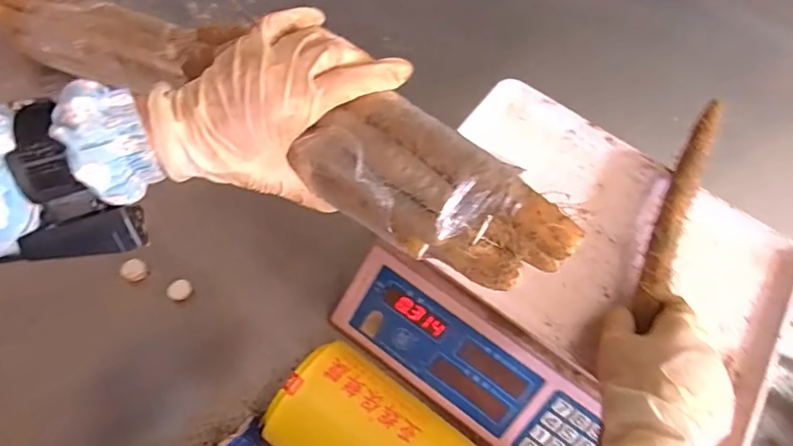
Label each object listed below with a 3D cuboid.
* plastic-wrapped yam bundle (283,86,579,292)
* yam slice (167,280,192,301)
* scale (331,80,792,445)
[{"bbox_3d":[0.023,-0.021,0.323,0.177,0.066,0.067,29,64,12],"label":"plastic-wrapped yam bundle"},{"bbox_3d":[-0.223,0.069,0.514,0.022,0.006,0.021,3,81,-17],"label":"yam slice"},{"bbox_3d":[0.164,0.058,0.479,0.338,0.098,0.307,34,65,14],"label":"scale"}]

